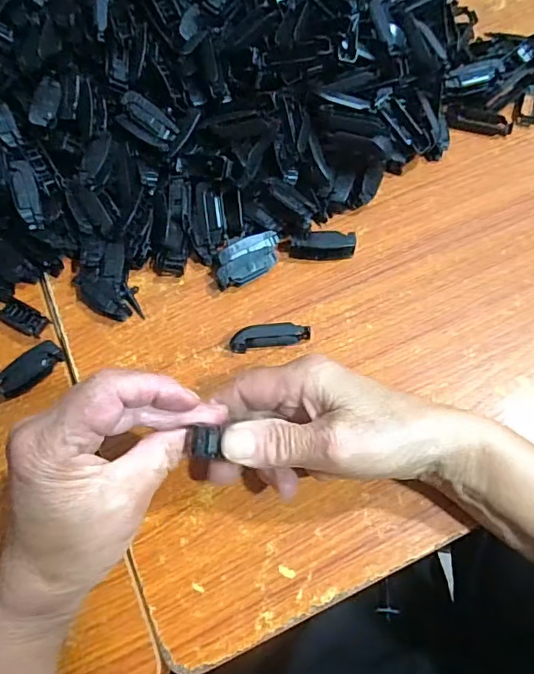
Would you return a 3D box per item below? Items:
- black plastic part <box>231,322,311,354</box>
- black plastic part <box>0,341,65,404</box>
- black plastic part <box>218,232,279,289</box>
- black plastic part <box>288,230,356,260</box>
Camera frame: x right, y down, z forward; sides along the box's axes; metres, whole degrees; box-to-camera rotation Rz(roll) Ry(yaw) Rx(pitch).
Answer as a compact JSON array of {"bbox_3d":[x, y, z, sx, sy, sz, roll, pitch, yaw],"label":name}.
[{"bbox_3d":[0.003,0.000,0.349,0.054,0.019,0.011,-7,66,0],"label":"black plastic part"},{"bbox_3d":[-0.169,0.026,0.352,0.055,0.017,0.019,-35,69,-12],"label":"black plastic part"},{"bbox_3d":[-0.014,-0.057,0.376,0.055,0.020,0.029,-30,68,-10],"label":"black plastic part"},{"bbox_3d":[0.042,-0.069,0.380,0.049,0.016,0.017,-2,66,2],"label":"black plastic part"}]

